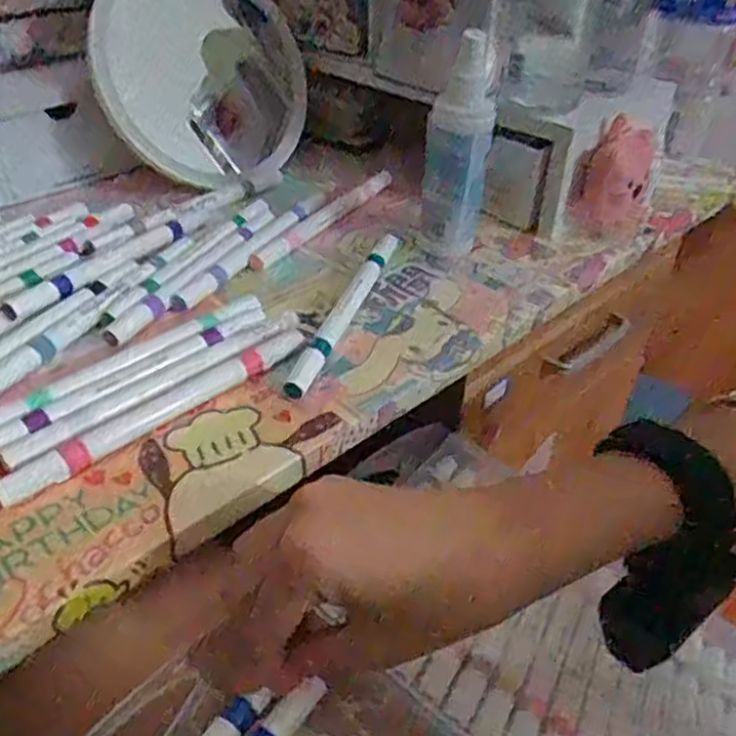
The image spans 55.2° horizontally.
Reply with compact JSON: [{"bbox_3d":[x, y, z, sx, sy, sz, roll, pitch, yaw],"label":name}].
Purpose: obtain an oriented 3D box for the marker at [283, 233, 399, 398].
[{"bbox_3d":[-0.010,-0.042,0.409,0.018,0.013,0.174,13,39,15],"label":"marker"}]

